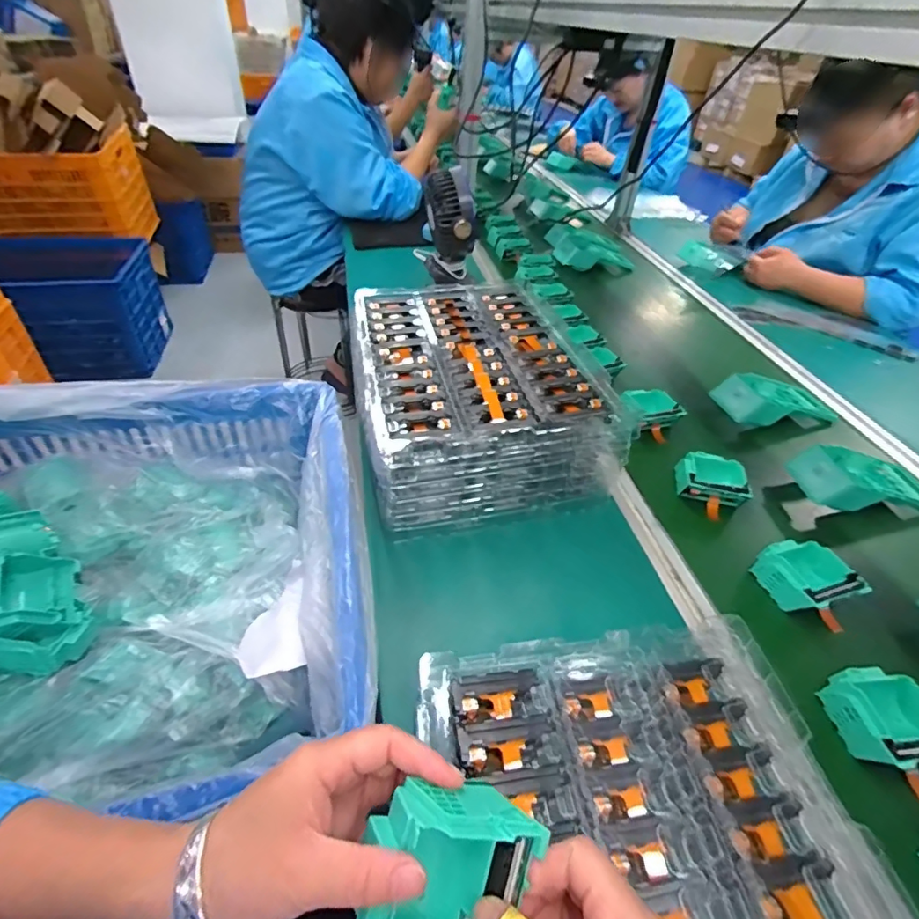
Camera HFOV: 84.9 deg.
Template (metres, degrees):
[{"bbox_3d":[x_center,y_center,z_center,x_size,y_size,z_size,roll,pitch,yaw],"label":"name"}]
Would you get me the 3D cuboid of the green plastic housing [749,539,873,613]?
[{"bbox_3d":[0.366,0.122,0.530,0.076,0.034,0.077,-12,44,-16],"label":"green plastic housing"}]

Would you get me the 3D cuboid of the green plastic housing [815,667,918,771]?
[{"bbox_3d":[0.365,0.220,0.425,0.075,0.035,0.077,-2,42,-6],"label":"green plastic housing"}]

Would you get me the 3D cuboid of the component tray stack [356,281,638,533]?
[{"bbox_3d":[0.009,-0.106,0.668,0.272,0.109,0.372,-8,43,-12],"label":"component tray stack"}]

